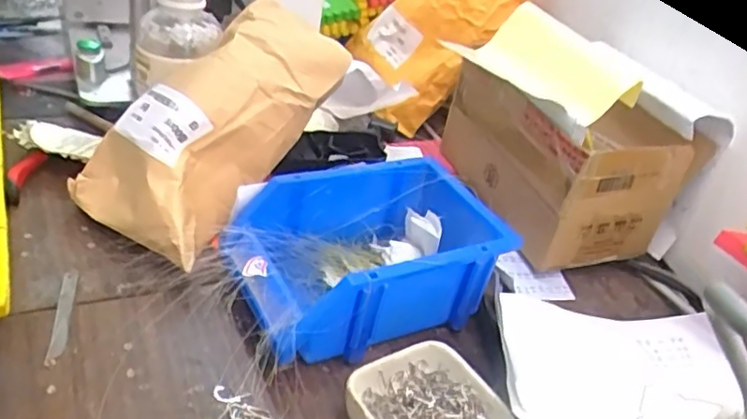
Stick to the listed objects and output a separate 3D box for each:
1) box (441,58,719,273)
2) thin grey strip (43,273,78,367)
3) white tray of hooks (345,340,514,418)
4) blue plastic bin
[{"bbox_3d":[0.159,-0.048,0.578,0.145,0.147,0.196,-4,37,-24],"label":"box"},{"bbox_3d":[-0.202,0.070,0.404,0.010,0.004,0.079,3,36,-19],"label":"thin grey strip"},{"bbox_3d":[0.033,0.126,0.372,0.085,0.031,0.086,-13,42,-33],"label":"white tray of hooks"},{"bbox_3d":[-0.005,0.031,0.451,0.191,0.072,0.125,-10,40,-30],"label":"blue plastic bin"}]

